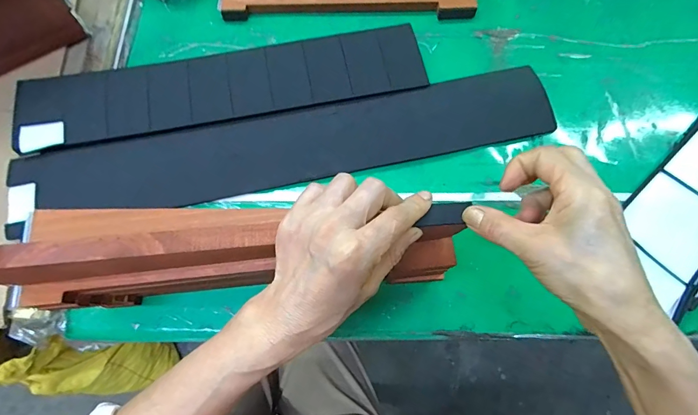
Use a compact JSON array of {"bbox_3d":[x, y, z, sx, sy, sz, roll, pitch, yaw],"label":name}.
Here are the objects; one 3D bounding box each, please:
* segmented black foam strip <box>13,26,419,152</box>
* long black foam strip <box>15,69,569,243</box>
[{"bbox_3d":[-0.154,-0.151,0.464,0.489,0.024,0.106,-8,73,-4],"label":"segmented black foam strip"},{"bbox_3d":[-0.073,-0.077,0.442,0.639,0.014,0.093,-11,73,-4],"label":"long black foam strip"}]

